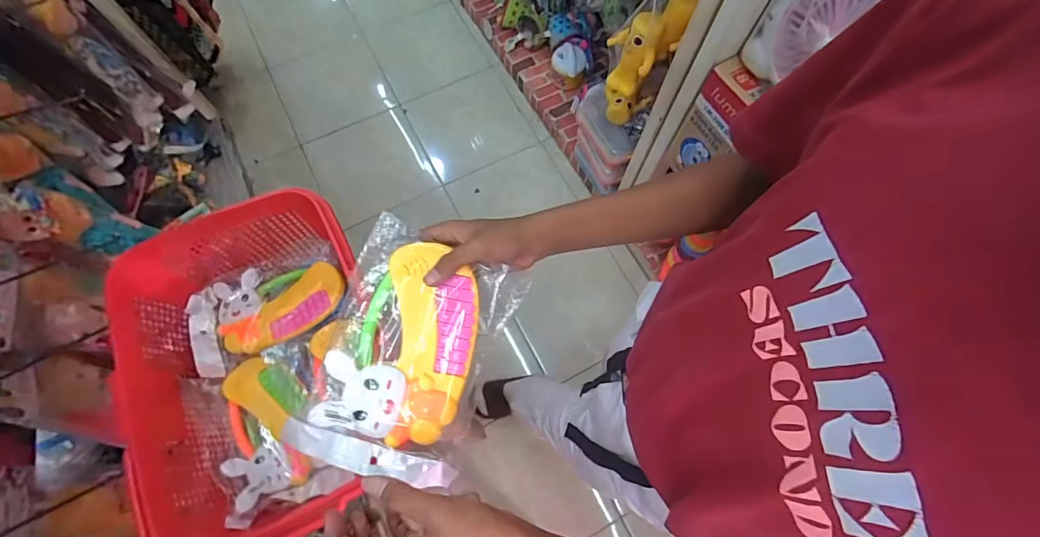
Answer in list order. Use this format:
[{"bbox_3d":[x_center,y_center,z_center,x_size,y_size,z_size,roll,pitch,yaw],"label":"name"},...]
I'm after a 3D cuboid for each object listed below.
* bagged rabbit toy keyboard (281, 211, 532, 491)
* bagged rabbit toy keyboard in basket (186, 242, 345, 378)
[{"bbox_3d":[-0.106,0.084,0.418,0.154,0.040,0.223,26,81,-7],"label":"bagged rabbit toy keyboard"},{"bbox_3d":[-0.365,0.052,0.655,0.216,0.039,0.128,-27,73,-9],"label":"bagged rabbit toy keyboard in basket"}]

